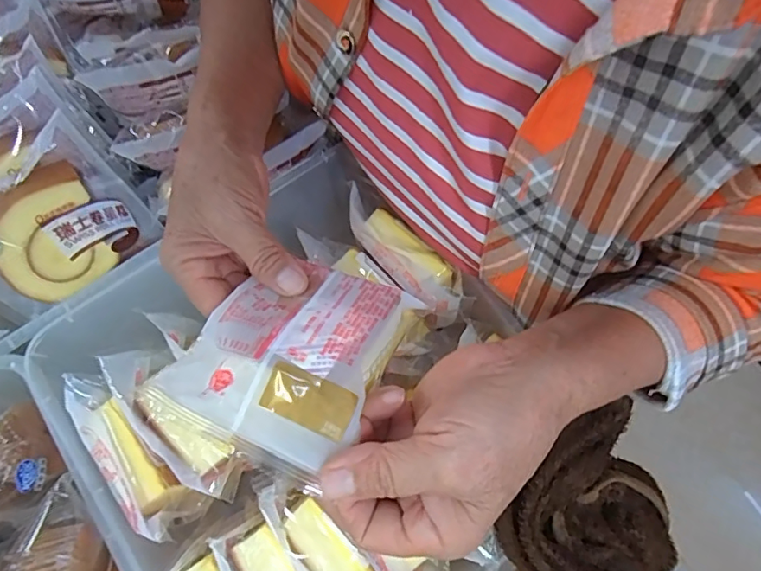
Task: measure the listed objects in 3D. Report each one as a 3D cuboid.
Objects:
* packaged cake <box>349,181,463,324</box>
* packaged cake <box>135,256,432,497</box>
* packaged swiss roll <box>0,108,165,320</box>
[{"bbox_3d":[0.015,-0.022,0.340,0.103,0.028,0.032,44,81,9],"label":"packaged cake"},{"bbox_3d":[-0.044,0.035,0.248,0.094,0.032,0.100,14,45,19],"label":"packaged cake"},{"bbox_3d":[-0.232,-0.039,0.344,0.117,0.102,0.026,-42,45,-15],"label":"packaged swiss roll"}]

